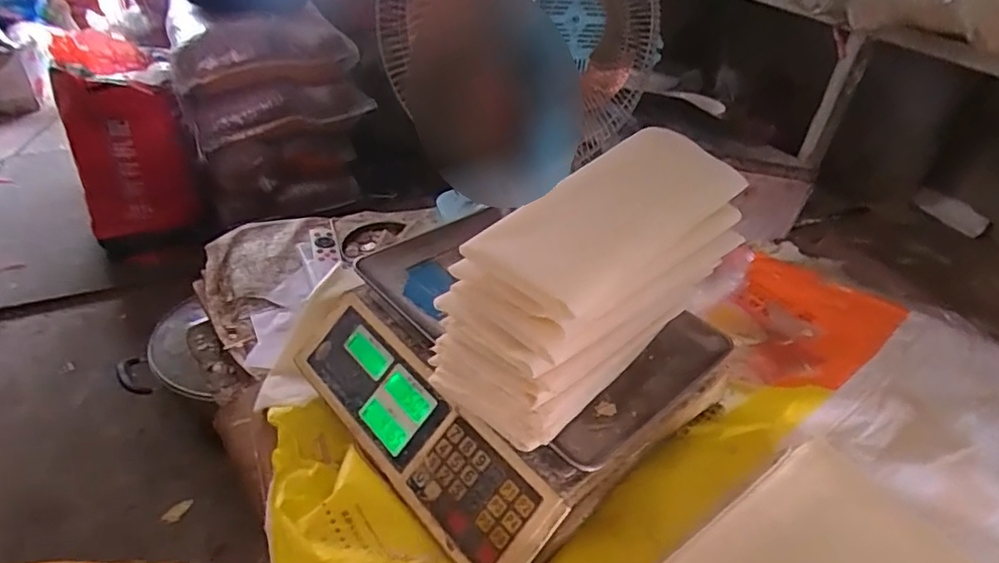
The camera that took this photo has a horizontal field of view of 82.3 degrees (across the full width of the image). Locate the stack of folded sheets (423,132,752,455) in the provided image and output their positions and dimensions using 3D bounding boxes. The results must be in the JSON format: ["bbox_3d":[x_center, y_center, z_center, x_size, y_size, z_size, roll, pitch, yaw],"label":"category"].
[{"bbox_3d":[0.081,-0.005,0.489,0.256,0.158,0.115,-27,47,-36],"label":"stack of folded sheets"}]

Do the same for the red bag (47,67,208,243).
[{"bbox_3d":[-0.930,-0.297,1.449,0.268,0.393,0.096,-13,41,-24],"label":"red bag"}]

